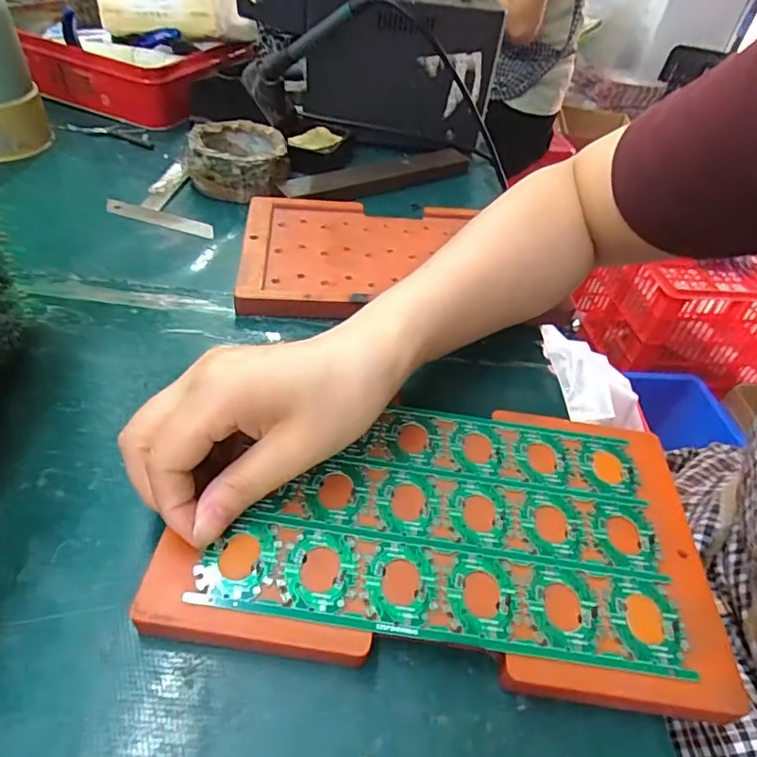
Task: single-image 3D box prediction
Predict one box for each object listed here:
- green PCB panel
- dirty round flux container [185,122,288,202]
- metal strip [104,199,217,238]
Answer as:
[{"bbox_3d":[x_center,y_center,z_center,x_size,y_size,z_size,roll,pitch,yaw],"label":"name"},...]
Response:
[{"bbox_3d":[0.031,0.061,0.252,0.195,0.007,0.120,7,45,1],"label":"green PCB panel"},{"bbox_3d":[-0.127,-0.202,0.487,0.090,0.037,0.082,-3,45,-11],"label":"dirty round flux container"},{"bbox_3d":[-0.180,-0.133,0.442,0.097,0.004,0.016,15,58,6],"label":"metal strip"}]

